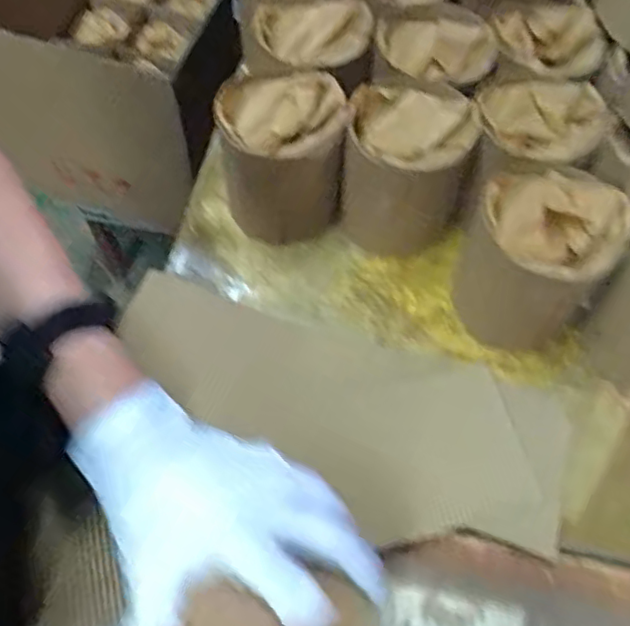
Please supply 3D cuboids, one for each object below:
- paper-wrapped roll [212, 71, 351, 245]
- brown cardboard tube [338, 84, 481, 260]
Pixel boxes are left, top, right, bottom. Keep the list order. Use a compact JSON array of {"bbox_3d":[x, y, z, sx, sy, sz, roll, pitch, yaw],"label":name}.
[{"bbox_3d":[-0.030,-0.138,0.543,0.104,0.106,0.117,3,62,-2],"label":"paper-wrapped roll"},{"bbox_3d":[0.075,-0.128,0.537,0.102,0.112,0.115,9,62,1],"label":"brown cardboard tube"}]

